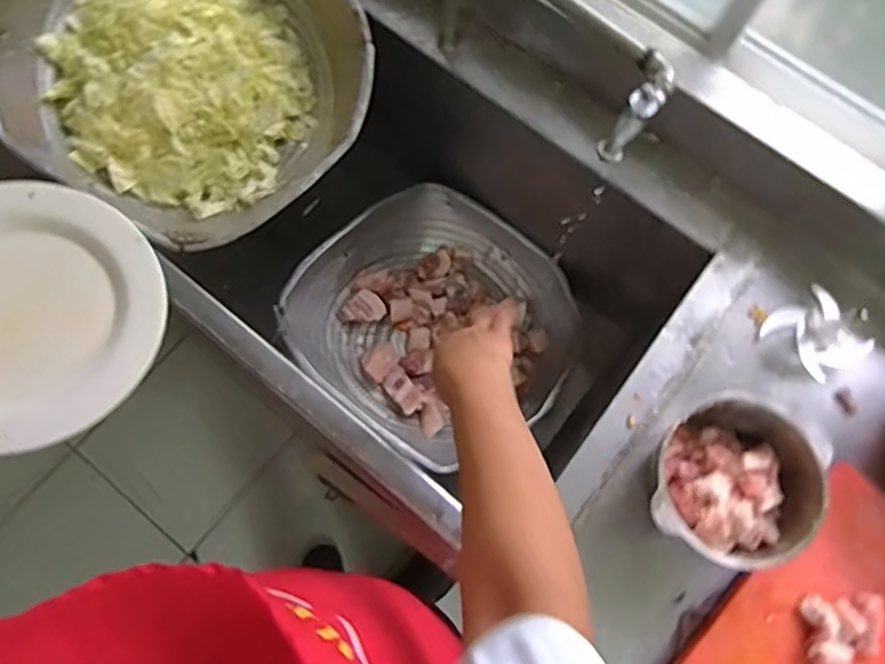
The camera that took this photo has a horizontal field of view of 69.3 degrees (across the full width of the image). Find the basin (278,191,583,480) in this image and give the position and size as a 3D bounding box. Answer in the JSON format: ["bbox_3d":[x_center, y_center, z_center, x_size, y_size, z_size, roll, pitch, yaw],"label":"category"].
[{"bbox_3d":[0.000,-0.020,1.107,0.431,0.163,0.430,39,76,9],"label":"basin"}]

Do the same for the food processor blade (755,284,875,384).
[{"bbox_3d":[0.462,-0.004,0.761,0.102,0.090,0.099,-30,76,-10],"label":"food processor blade"}]

